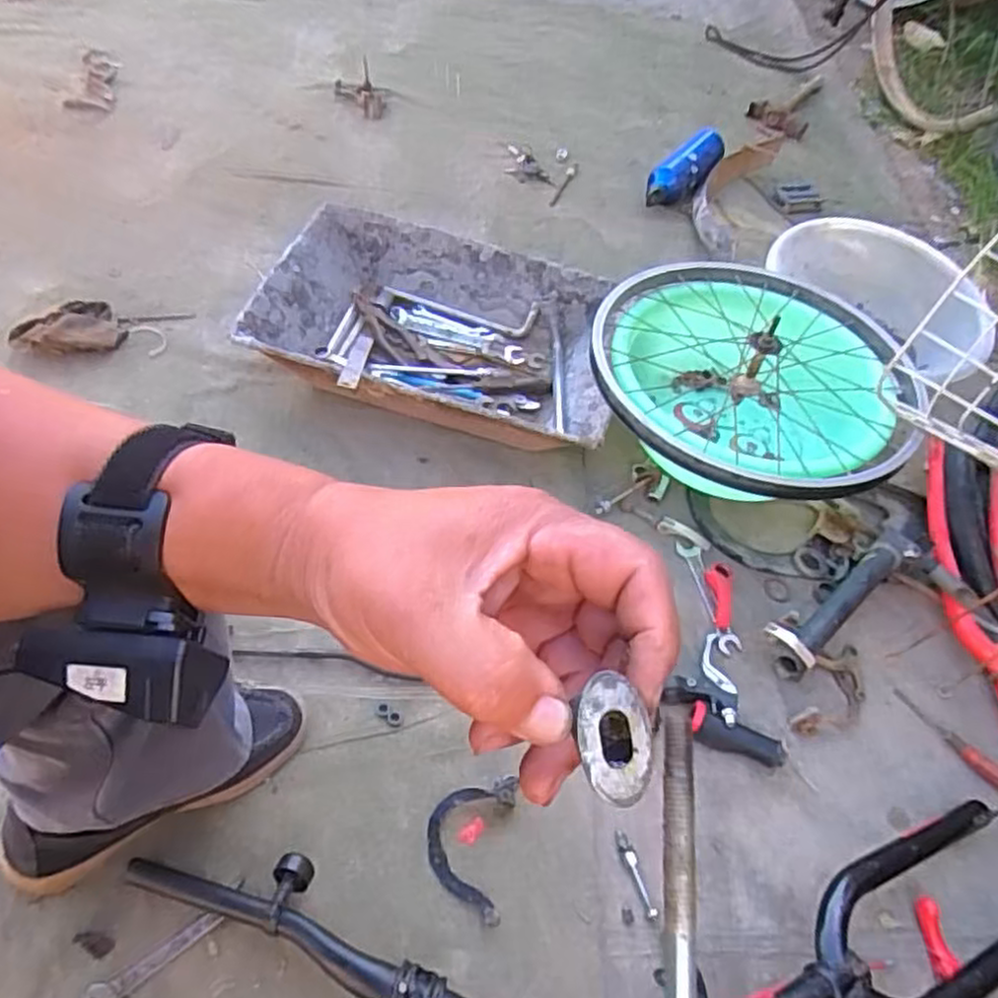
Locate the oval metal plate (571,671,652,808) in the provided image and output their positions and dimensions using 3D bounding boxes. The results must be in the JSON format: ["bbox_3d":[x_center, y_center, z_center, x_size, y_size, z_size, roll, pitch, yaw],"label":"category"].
[{"bbox_3d":[0.033,0.069,0.207,0.022,0.004,0.034,1,82,-14],"label":"oval metal plate"}]

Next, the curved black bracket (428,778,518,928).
[{"bbox_3d":[-0.030,0.330,0.705,0.077,0.010,0.127,9,58,3],"label":"curved black bracket"}]

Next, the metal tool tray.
[{"bbox_3d":[-0.077,-0.236,1.013,0.472,0.104,0.313,13,58,5],"label":"metal tool tray"}]

